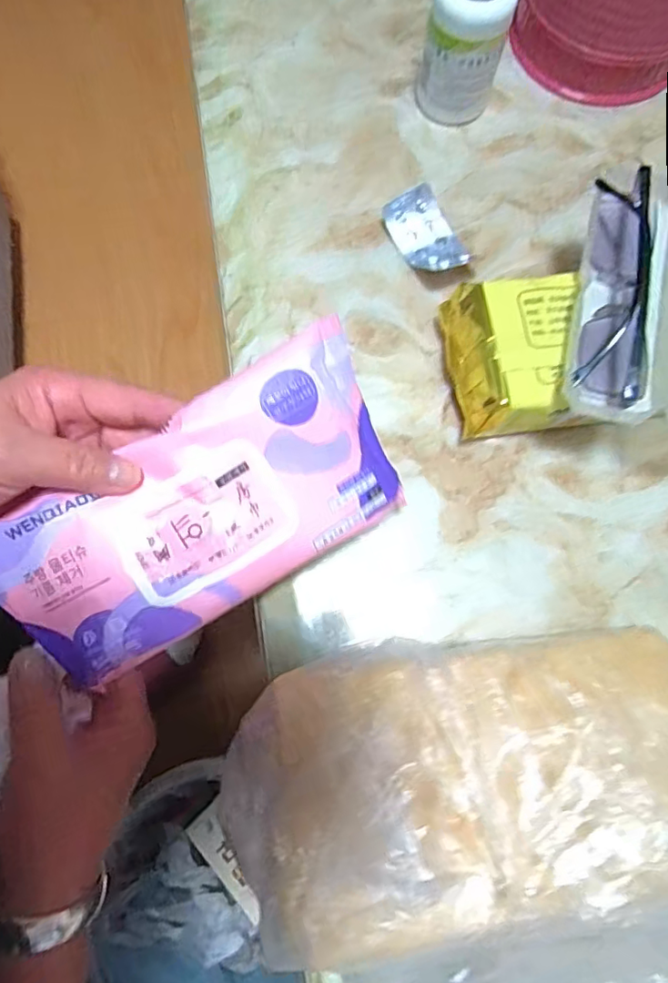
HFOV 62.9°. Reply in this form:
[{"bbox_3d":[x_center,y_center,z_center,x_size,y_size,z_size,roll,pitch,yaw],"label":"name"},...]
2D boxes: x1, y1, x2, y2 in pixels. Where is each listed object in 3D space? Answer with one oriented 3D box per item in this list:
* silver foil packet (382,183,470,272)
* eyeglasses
[{"bbox_3d":[0.062,-0.172,0.365,0.040,0.017,0.056,-29,78,-7],"label":"silver foil packet"},{"bbox_3d":[0.153,-0.111,0.293,0.031,0.021,0.133,11,76,2],"label":"eyeglasses"}]

